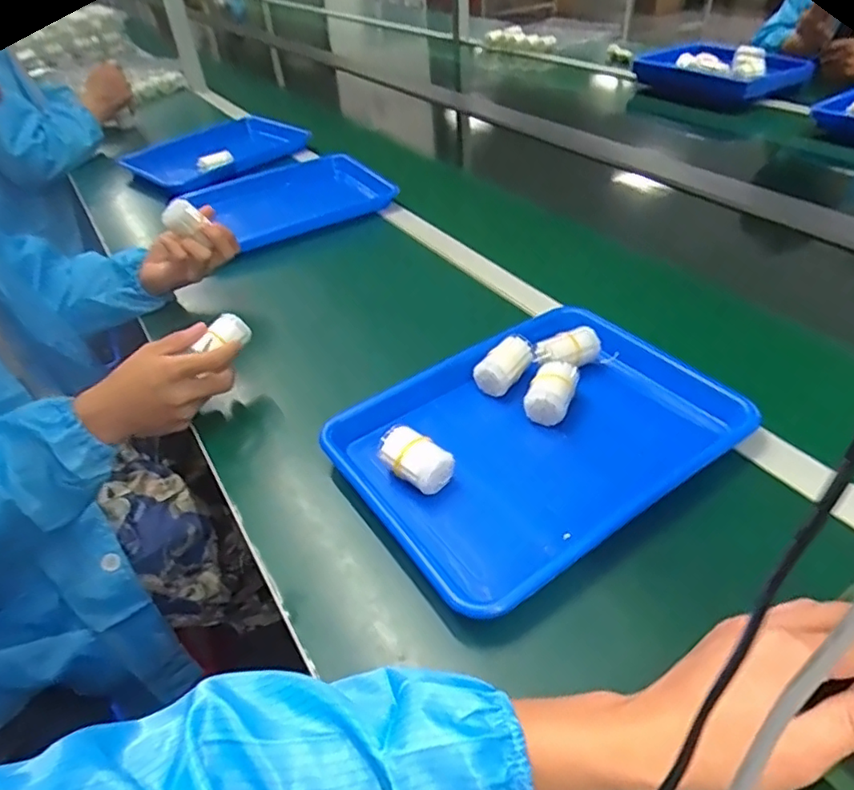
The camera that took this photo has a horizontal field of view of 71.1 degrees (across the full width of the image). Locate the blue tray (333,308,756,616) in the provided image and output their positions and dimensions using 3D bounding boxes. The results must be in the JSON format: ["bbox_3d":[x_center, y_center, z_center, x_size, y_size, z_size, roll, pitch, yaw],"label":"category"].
[{"bbox_3d":[0.103,0.026,0.539,0.331,0.042,0.241,-27,45,-24],"label":"blue tray"}]

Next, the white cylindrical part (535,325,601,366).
[{"bbox_3d":[0.144,-0.042,0.606,0.069,0.039,0.031,-13,41,-9],"label":"white cylindrical part"}]

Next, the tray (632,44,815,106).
[{"bbox_3d":[0.672,-0.750,1.385,0.233,0.075,0.360,-27,45,-24],"label":"tray"}]

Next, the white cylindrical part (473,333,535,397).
[{"bbox_3d":[0.080,-0.026,0.603,0.066,0.042,0.034,-33,48,-29],"label":"white cylindrical part"}]

